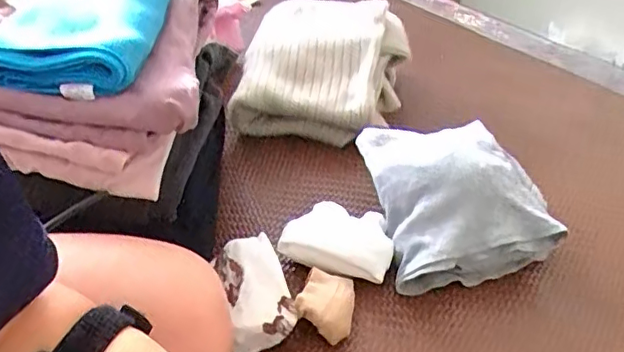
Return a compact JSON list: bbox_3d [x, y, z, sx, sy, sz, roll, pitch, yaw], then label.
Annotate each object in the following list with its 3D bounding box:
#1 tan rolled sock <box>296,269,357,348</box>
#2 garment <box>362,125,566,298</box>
[{"bbox_3d":[0.012,0.104,0.465,0.043,0.029,0.063,7,37,9],"label":"tan rolled sock"},{"bbox_3d":[0.128,0.020,0.540,0.140,0.085,0.149,-8,37,-12],"label":"garment"}]

